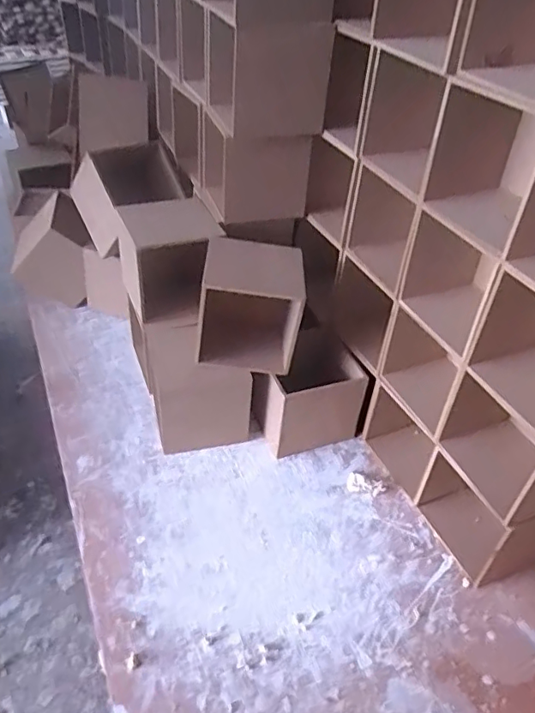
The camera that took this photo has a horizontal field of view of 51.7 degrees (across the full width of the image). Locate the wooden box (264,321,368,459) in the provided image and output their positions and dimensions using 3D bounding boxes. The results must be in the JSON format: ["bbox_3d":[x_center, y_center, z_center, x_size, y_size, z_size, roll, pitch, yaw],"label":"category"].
[{"bbox_3d":[0.050,0.044,0.703,0.121,0.117,0.106,-12,43,-20],"label":"wooden box"}]

